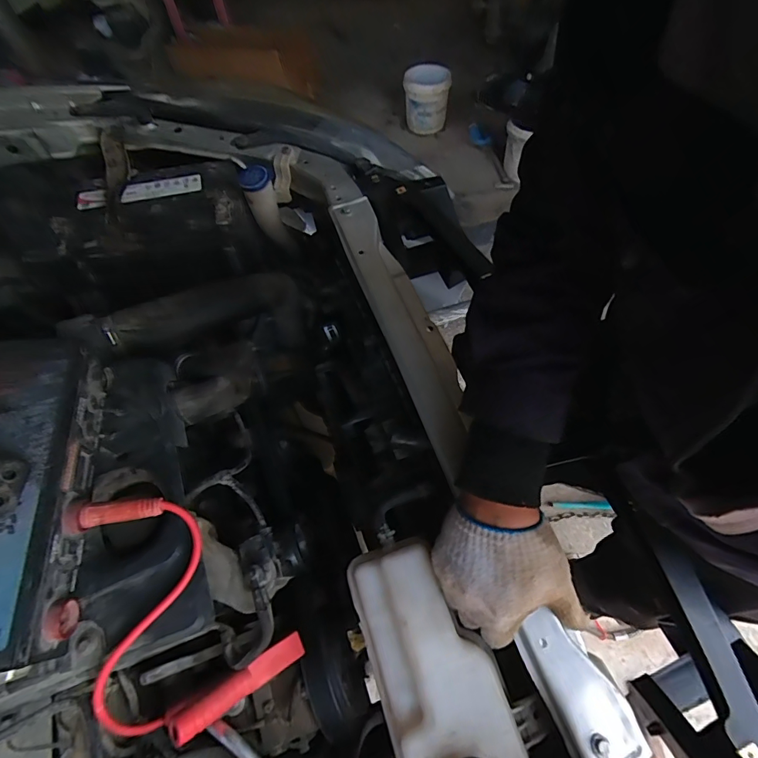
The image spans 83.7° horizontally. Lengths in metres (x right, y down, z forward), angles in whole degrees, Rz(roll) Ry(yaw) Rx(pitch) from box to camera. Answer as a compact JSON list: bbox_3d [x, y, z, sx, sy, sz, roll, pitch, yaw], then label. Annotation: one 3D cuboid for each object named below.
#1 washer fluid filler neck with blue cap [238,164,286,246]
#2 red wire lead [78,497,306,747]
[{"bbox_3d":[-0.196,-0.295,0.731,0.056,0.135,0.057,-23,59,-11],"label":"washer fluid filler neck with blue cap"},{"bbox_3d":[-0.206,0.224,0.418,0.170,0.087,0.250,-27,88,-13],"label":"red wire lead"}]

